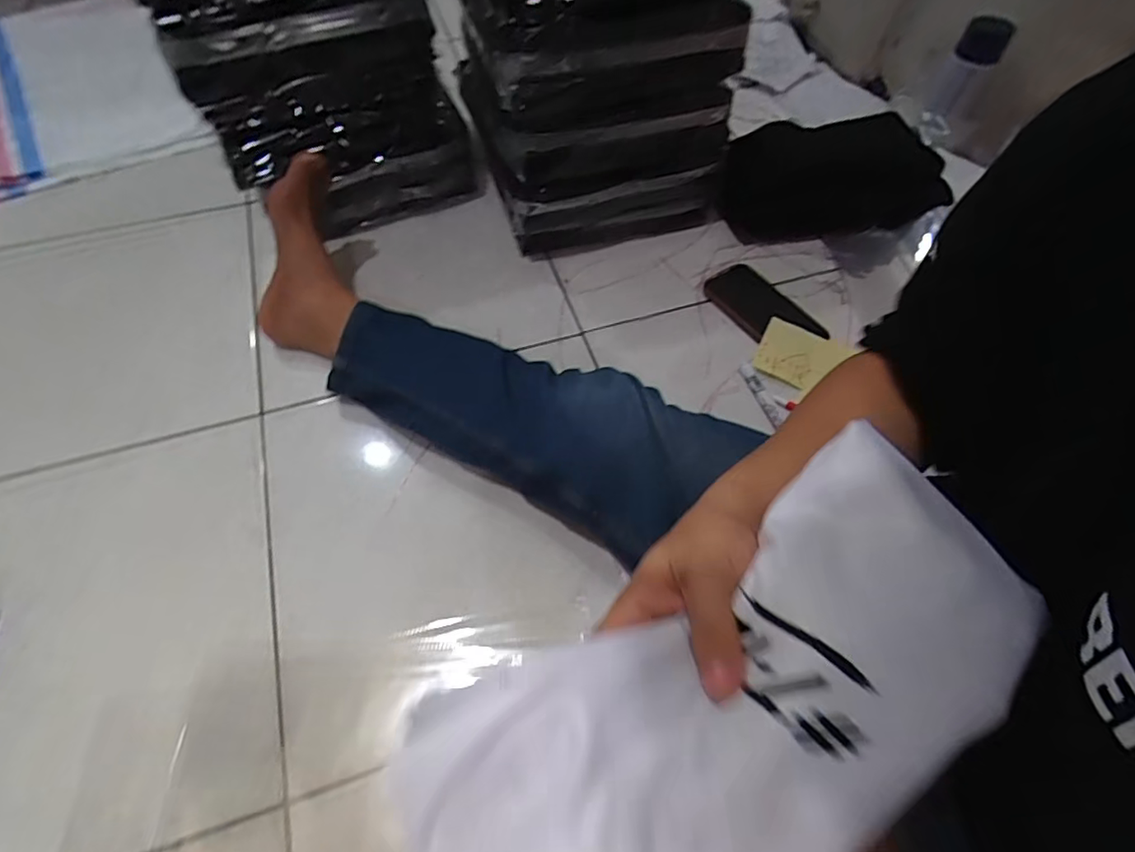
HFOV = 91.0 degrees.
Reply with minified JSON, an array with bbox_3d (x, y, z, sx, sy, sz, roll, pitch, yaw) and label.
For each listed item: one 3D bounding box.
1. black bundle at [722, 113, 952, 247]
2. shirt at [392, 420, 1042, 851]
[{"bbox_3d":[0.370,-0.367,0.823,0.315,0.089,0.164,-3,58,-4],"label":"black bundle"},{"bbox_3d":[0.074,0.118,0.241,0.280,0.028,0.131,-27,63,-10],"label":"shirt"}]

